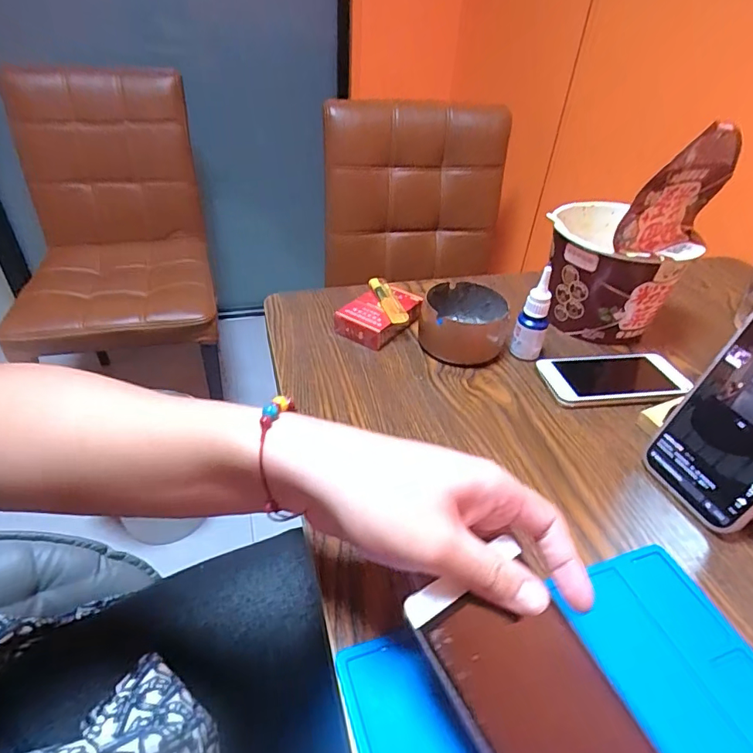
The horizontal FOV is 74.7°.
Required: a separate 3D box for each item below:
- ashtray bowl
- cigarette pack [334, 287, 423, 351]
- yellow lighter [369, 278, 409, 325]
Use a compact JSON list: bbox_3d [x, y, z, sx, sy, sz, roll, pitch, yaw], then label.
[{"bbox_3d":[0.089,-0.055,0.503,0.087,0.047,0.083,2,39,-2],"label":"ashtray bowl"},{"bbox_3d":[0.003,-0.066,0.526,0.057,0.025,0.082,25,43,24],"label":"cigarette pack"},{"bbox_3d":[0.013,-0.080,0.519,0.021,0.013,0.076,-9,40,-16],"label":"yellow lighter"}]

